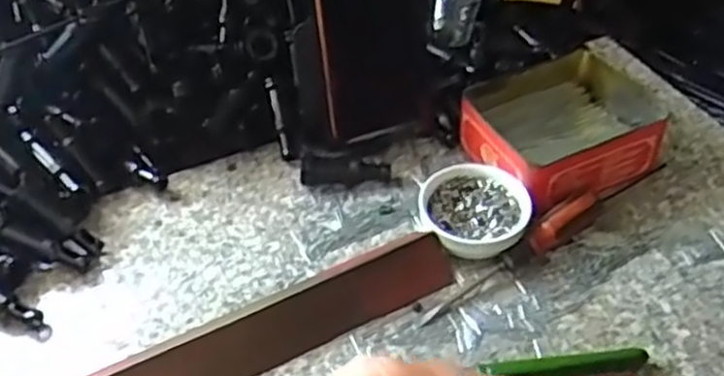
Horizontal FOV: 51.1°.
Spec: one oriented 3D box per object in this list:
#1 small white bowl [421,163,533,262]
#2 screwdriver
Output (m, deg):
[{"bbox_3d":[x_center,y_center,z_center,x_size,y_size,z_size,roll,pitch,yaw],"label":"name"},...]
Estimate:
[{"bbox_3d":[0.075,0.016,0.510,0.069,0.028,0.070,-2,44,2],"label":"small white bowl"},{"bbox_3d":[0.098,0.044,0.483,0.141,0.025,0.017,-29,50,-24],"label":"screwdriver"}]

